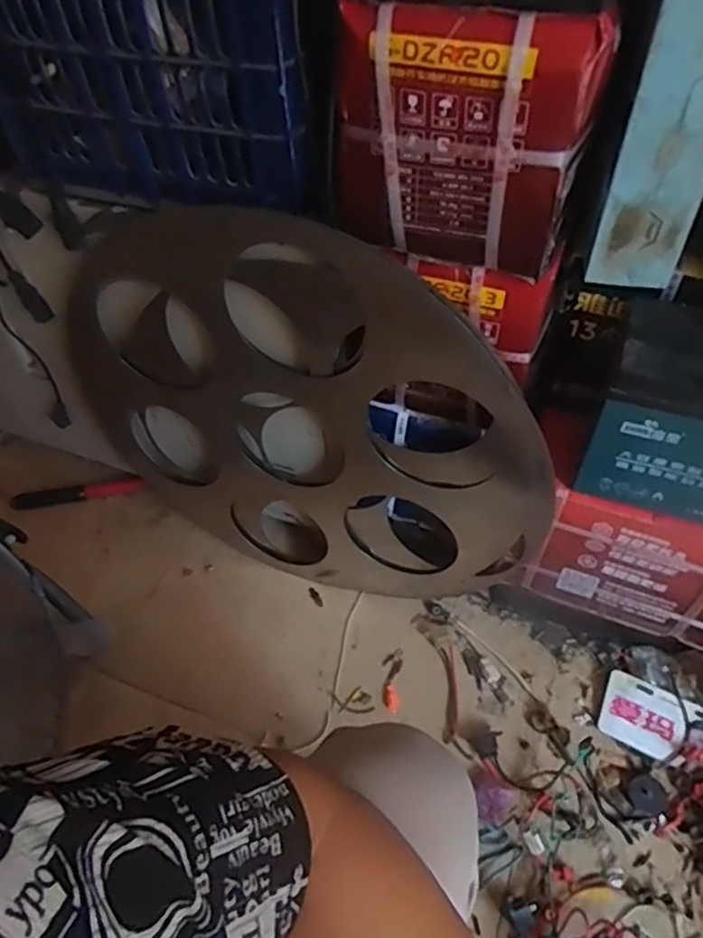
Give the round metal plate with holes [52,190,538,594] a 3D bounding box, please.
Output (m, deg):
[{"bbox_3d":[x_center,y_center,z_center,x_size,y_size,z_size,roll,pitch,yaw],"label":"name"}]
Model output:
[{"bbox_3d":[-0.078,-0.046,0.817,0.645,0.561,0.061,18,56,16],"label":"round metal plate with holes"}]

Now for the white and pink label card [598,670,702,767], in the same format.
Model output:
[{"bbox_3d":[0.404,0.335,0.847,0.157,0.011,0.084,24,70,22],"label":"white and pink label card"}]

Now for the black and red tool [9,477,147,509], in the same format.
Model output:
[{"bbox_3d":[-0.466,0.038,1.128,0.223,0.020,0.032,-10,53,-5],"label":"black and red tool"}]

